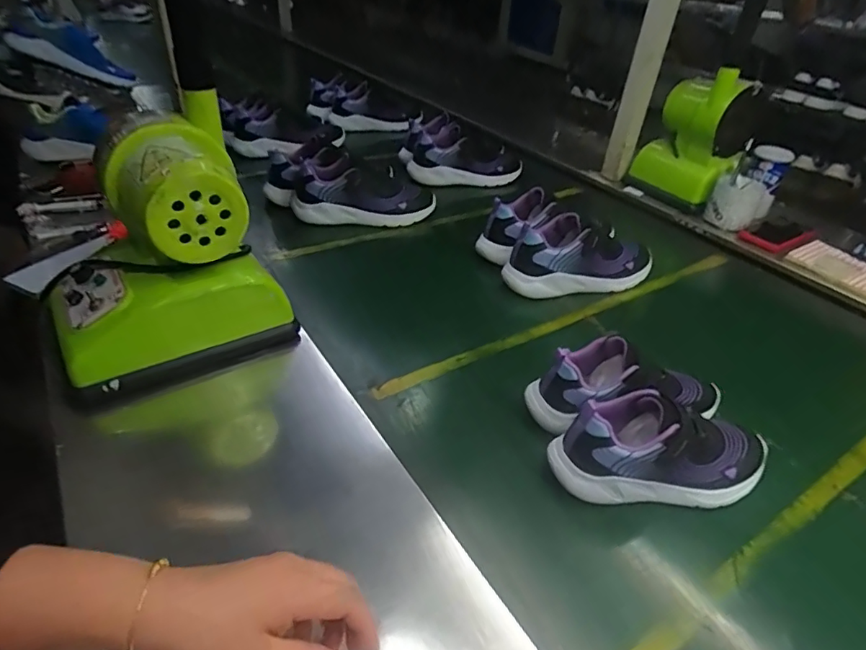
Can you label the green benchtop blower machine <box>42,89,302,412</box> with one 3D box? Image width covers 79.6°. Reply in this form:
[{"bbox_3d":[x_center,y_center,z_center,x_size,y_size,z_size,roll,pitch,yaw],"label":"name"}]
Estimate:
[{"bbox_3d":[-0.294,-0.080,0.557,0.229,0.233,0.162,-20,44,-31],"label":"green benchtop blower machine"}]

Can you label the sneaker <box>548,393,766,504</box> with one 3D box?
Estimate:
[{"bbox_3d":[0.226,0.119,0.501,0.213,0.087,0.071,6,36,-1],"label":"sneaker"}]

